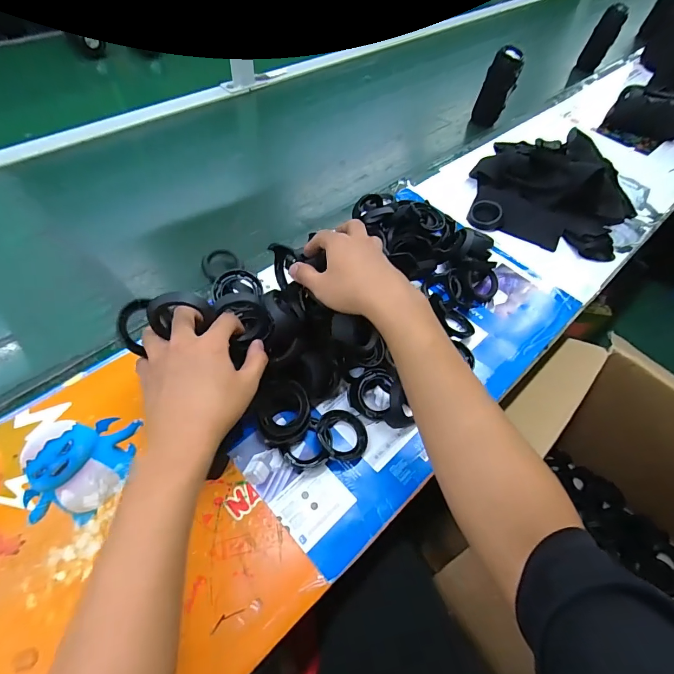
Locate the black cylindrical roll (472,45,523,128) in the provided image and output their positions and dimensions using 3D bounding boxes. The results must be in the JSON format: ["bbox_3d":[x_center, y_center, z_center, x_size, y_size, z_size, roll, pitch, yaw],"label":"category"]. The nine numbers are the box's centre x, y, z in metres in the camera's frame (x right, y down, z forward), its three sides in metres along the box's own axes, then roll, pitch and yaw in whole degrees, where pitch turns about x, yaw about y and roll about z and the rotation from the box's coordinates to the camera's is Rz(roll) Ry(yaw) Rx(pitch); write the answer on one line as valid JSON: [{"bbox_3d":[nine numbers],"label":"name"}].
[{"bbox_3d":[0.372,-0.576,0.901,0.068,0.147,0.051,9,56,1],"label":"black cylindrical roll"}]

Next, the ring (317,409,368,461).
[{"bbox_3d":[0.006,0.115,0.457,0.055,0.014,0.060,9,59,-15],"label":"ring"}]

